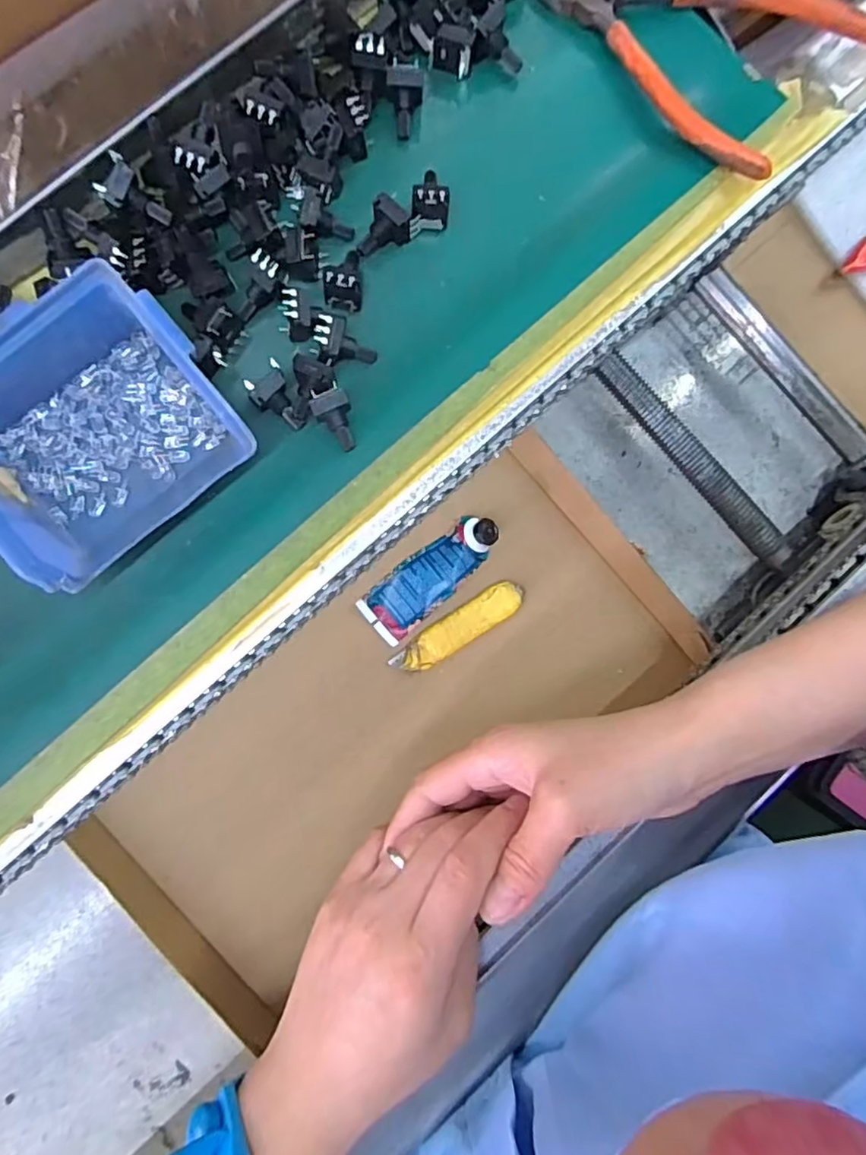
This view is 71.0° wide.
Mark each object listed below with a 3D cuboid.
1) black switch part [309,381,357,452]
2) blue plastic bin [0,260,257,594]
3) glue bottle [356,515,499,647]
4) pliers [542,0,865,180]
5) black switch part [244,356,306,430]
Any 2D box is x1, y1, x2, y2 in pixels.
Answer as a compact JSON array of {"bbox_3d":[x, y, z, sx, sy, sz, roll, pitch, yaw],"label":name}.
[{"bbox_3d":[-0.044,-0.072,0.278,0.017,0.017,0.029,-21,89,-5],"label":"black switch part"},{"bbox_3d":[-0.142,-0.061,0.257,0.103,0.047,0.096,-40,91,-5],"label":"blue plastic bin"},{"bbox_3d":[-0.002,-0.002,0.384,0.097,0.015,0.036,-43,91,-5],"label":"glue bottle"},{"bbox_3d":[0.124,-0.268,0.293,0.150,0.020,0.096,36,86,-2],"label":"pliers"},{"bbox_3d":[-0.073,-0.081,0.278,0.018,0.013,0.030,-28,90,-5],"label":"black switch part"}]

